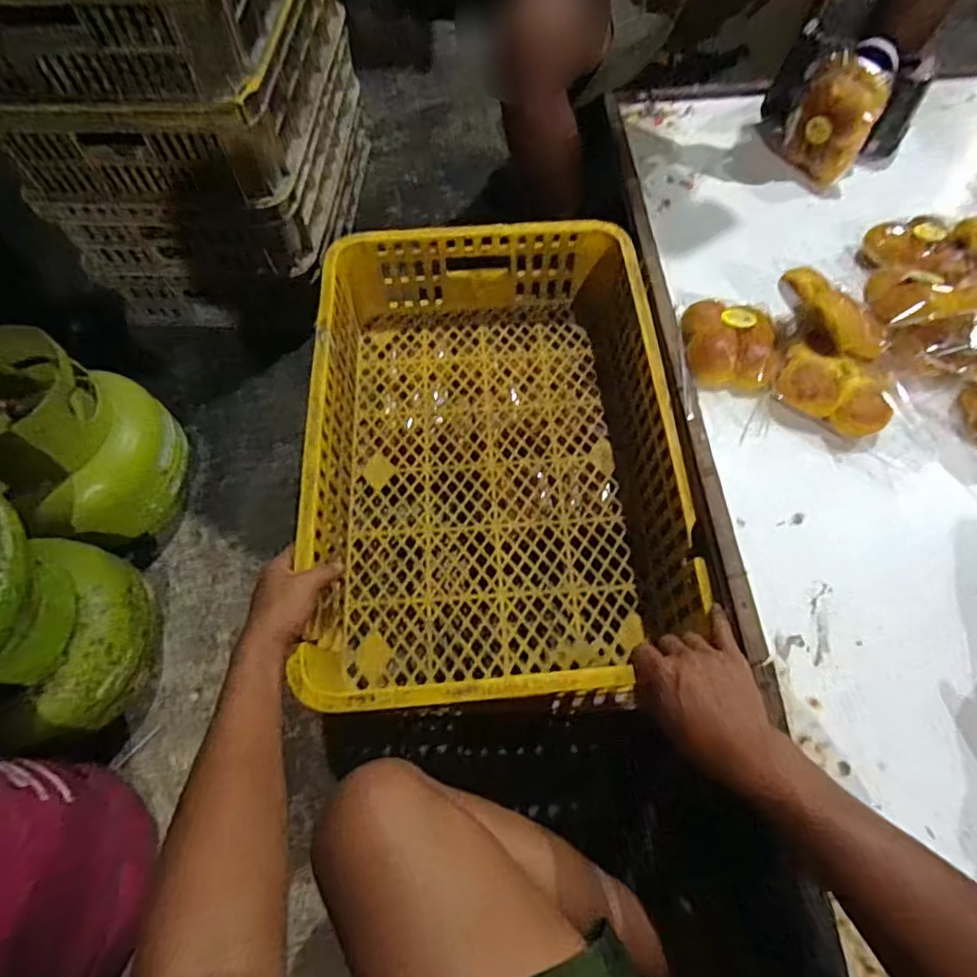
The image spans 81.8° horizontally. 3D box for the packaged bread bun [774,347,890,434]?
[{"bbox_3d":[0.382,-0.108,0.622,0.120,0.041,0.075,30,69,15],"label":"packaged bread bun"}]

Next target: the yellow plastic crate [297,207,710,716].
[{"bbox_3d":[0.006,-0.059,0.710,0.411,0.146,0.613,-3,64,1],"label":"yellow plastic crate"}]

